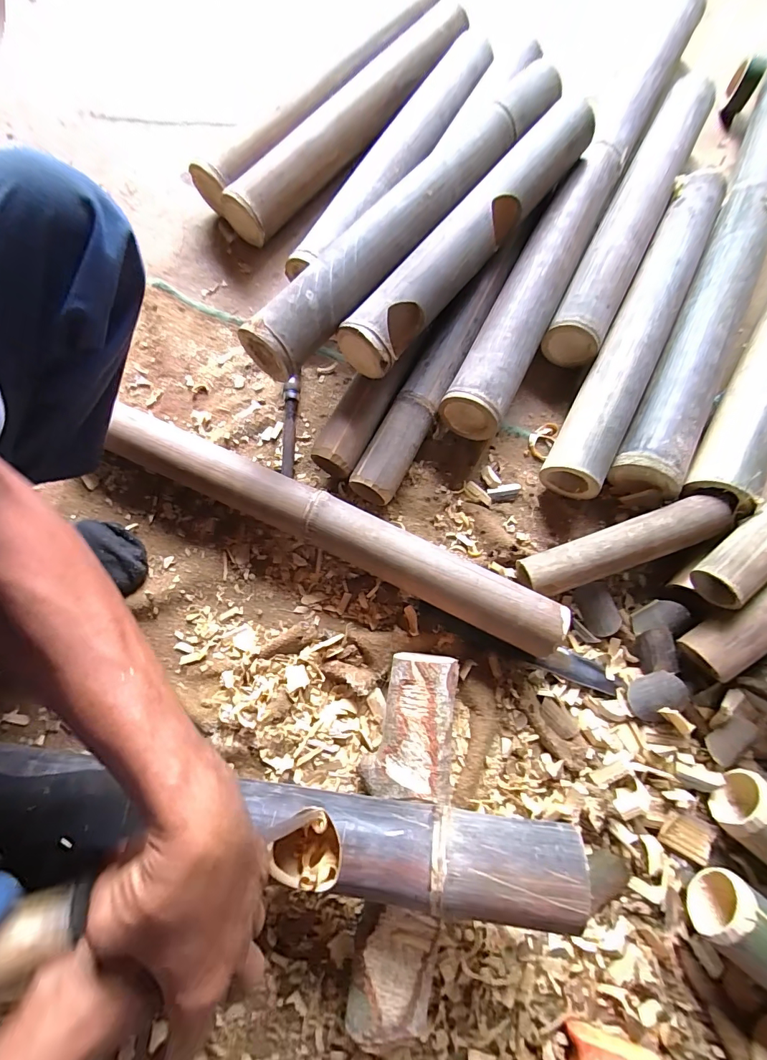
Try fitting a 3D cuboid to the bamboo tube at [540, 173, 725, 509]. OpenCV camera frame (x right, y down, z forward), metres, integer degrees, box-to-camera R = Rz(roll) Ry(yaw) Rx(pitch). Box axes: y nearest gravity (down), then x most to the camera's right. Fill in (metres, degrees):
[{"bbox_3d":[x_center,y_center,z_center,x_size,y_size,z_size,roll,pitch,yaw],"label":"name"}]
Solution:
[{"bbox_3d":[0.356,-0.287,0.580,0.074,0.069,0.530,27,77,8],"label":"bamboo tube"}]

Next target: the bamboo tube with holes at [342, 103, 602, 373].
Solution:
[{"bbox_3d":[0.130,-0.385,0.538,0.067,0.060,0.491,40,79,10],"label":"bamboo tube with holes"}]

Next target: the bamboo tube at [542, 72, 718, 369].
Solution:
[{"bbox_3d":[0.376,-0.480,0.624,0.077,0.069,0.537,27,77,7],"label":"bamboo tube"}]

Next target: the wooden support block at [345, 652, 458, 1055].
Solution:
[{"bbox_3d":[0.019,0.295,0.422,0.084,0.059,0.323,7,75,2],"label":"wooden support block"}]

